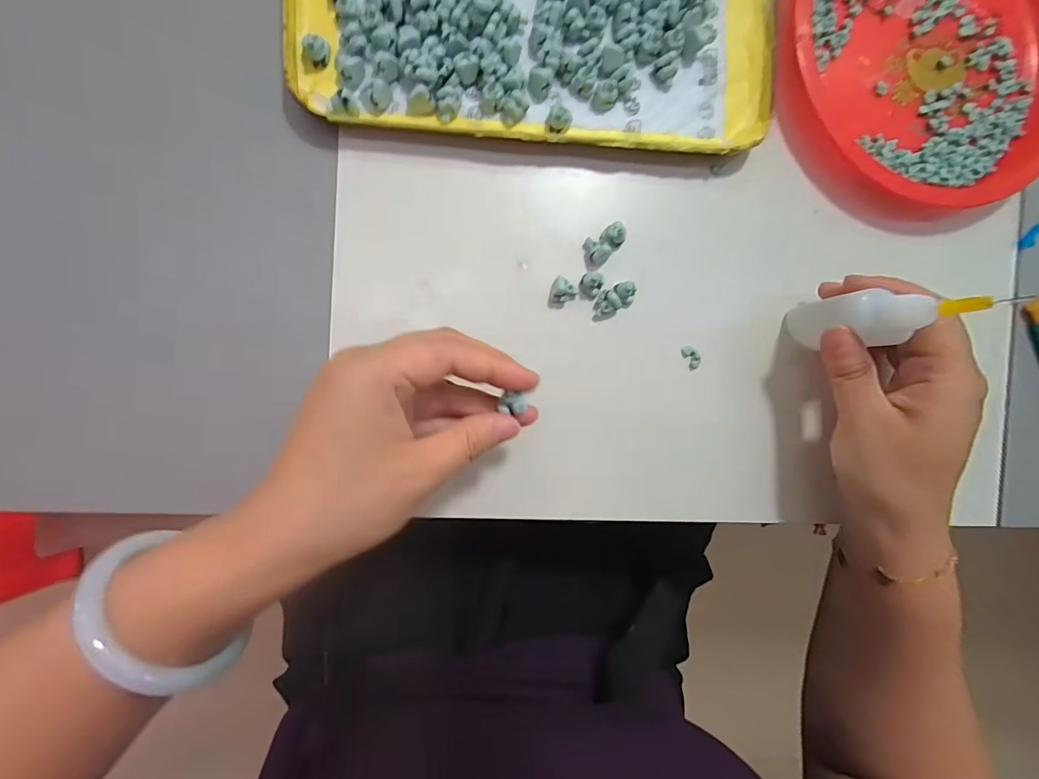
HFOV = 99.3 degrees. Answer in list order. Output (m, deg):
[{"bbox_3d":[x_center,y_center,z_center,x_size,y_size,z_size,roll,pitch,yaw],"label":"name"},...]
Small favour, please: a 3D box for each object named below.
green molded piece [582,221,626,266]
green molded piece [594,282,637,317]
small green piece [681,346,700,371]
[{"bbox_3d":[0.046,-0.078,0.233,0.025,0.008,0.014,-43,95,-4],"label":"green molded piece"},{"bbox_3d":[0.051,-0.048,0.234,0.023,0.010,0.013,-24,93,-5],"label":"green molded piece"},{"bbox_3d":[0.096,-0.018,0.244,0.007,0.004,0.014,-28,94,-5],"label":"small green piece"}]

